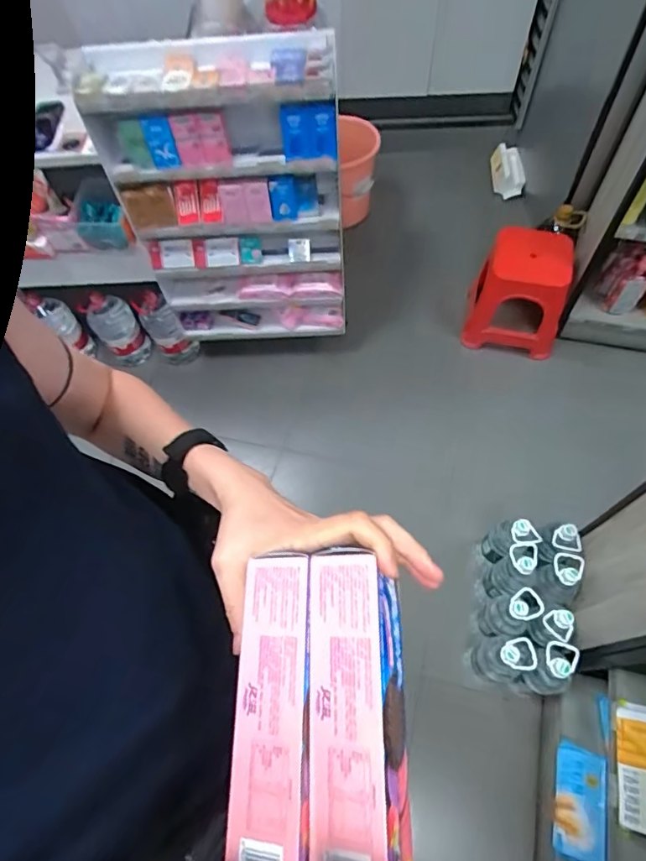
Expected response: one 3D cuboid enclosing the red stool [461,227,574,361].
[{"bbox_3d":[0.694,-0.502,1.766,0.294,0.364,0.299,8,62,9],"label":"red stool"}]

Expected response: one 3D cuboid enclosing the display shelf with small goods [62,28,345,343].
[{"bbox_3d":[-0.250,-0.630,1.479,0.604,0.847,0.216,3,62,6],"label":"display shelf with small goods"}]

